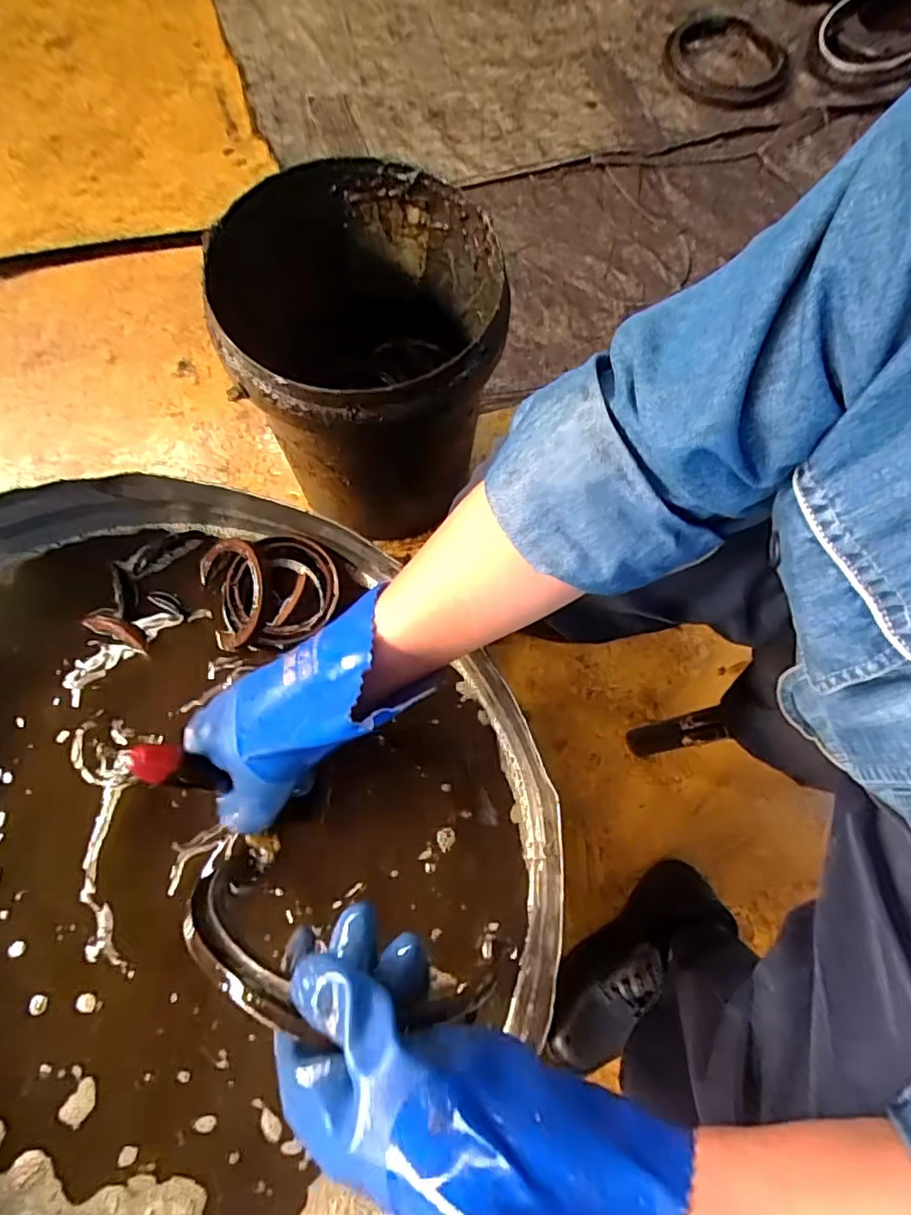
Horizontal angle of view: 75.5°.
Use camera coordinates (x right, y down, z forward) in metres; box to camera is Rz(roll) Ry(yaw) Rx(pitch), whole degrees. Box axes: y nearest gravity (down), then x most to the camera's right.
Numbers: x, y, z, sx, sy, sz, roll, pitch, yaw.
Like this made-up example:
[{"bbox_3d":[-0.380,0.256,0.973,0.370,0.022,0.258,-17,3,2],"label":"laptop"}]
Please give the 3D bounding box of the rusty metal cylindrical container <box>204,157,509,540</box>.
[{"bbox_3d":[-0.084,-0.263,0.680,0.254,0.313,0.257,1,73,-2],"label":"rusty metal cylindrical container"}]

